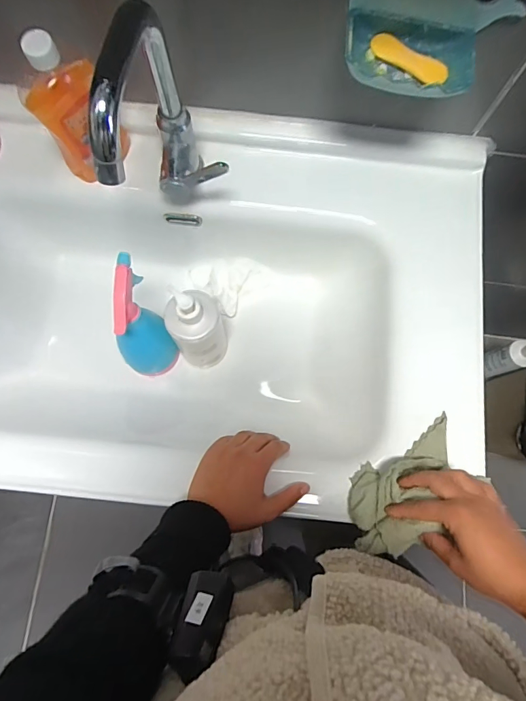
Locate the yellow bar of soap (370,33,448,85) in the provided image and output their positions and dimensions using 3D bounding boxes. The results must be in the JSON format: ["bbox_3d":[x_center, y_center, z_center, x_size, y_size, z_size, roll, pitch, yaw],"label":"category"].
[{"bbox_3d":[0.145,-0.288,0.402,0.080,0.009,0.024,29,78,4],"label":"yellow bar of soap"}]

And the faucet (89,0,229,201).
[{"bbox_3d":[-0.104,-0.204,0.422,0.066,0.236,0.172,19,77,2],"label":"faucet"}]

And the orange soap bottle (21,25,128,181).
[{"bbox_3d":[-0.213,-0.262,0.462,0.076,0.171,0.053,-32,81,-9],"label":"orange soap bottle"}]

